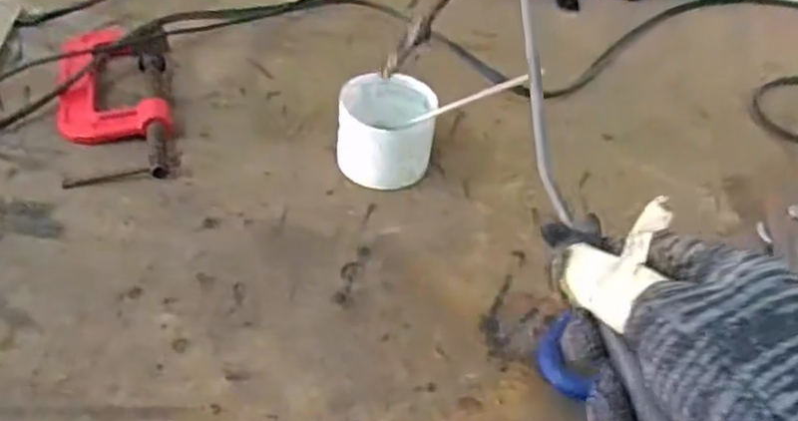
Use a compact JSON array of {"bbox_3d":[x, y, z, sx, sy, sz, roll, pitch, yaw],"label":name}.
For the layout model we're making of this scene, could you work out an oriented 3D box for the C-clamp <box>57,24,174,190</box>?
[{"bbox_3d":[-0.204,-0.084,0.533,0.075,0.022,0.173,-6,45,-13],"label":"C-clamp"}]

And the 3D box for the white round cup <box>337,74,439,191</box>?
[{"bbox_3d":[-0.009,-0.055,0.509,0.066,0.044,0.074,3,44,-4],"label":"white round cup"}]

